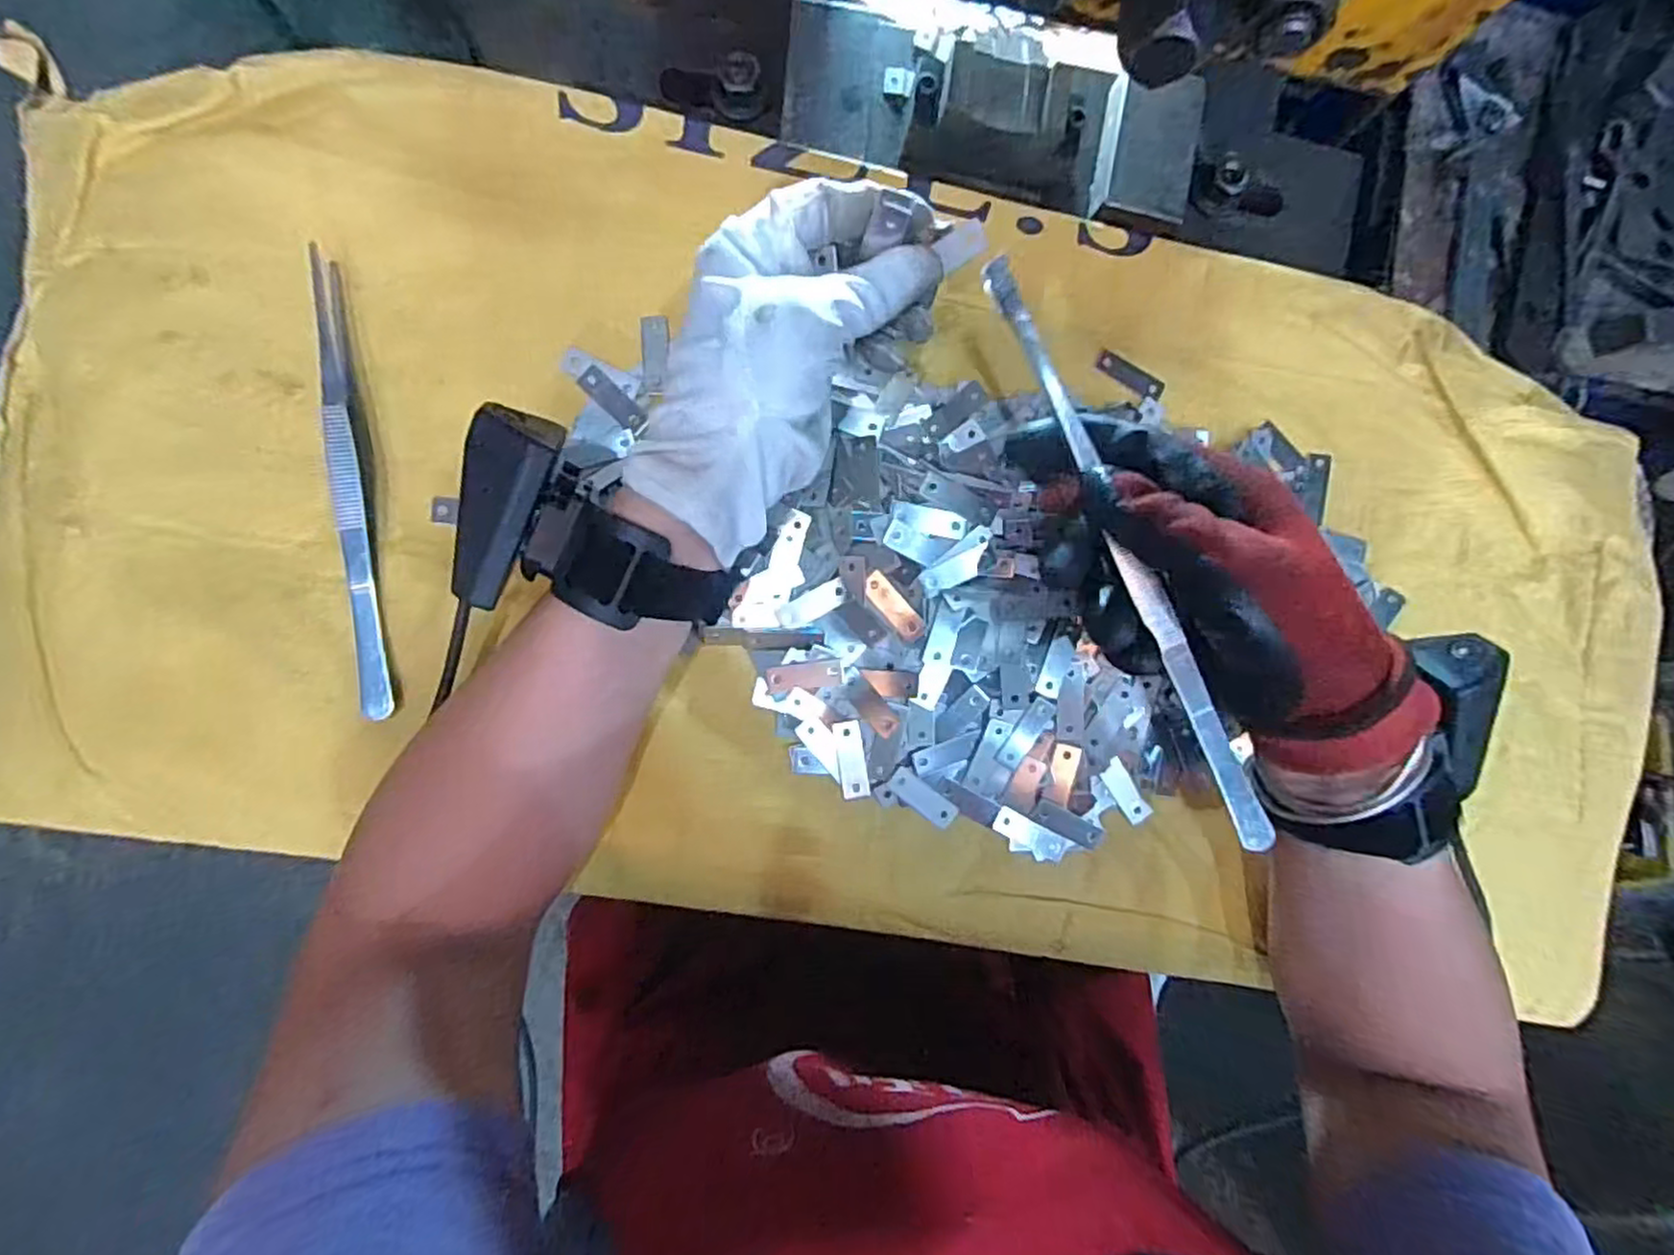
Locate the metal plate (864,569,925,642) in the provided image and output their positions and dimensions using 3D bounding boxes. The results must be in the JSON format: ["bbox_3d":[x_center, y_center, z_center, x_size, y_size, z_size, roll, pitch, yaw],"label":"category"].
[{"bbox_3d":[0.026,-0.009,0.324,0.013,0.004,0.035,-41,93,-5],"label":"metal plate"}]

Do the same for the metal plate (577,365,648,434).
[{"bbox_3d":[-0.102,-0.104,0.326,0.031,0.004,0.012,44,97,-7],"label":"metal plate"}]

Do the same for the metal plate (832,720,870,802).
[{"bbox_3d":[0.007,0.060,0.325,0.012,0.004,0.035,-8,89,-6],"label":"metal plate"}]

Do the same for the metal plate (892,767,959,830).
[{"bbox_3d":[0.040,0.078,0.328,0.034,0.004,0.014,38,85,-4],"label":"metal plate"}]

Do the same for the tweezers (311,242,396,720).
[{"bbox_3d":[-0.204,-0.058,0.300,0.011,0.015,0.190,-6,89,-6],"label":"tweezers"}]

